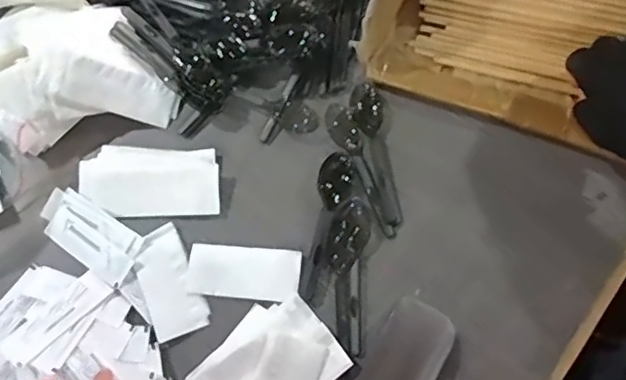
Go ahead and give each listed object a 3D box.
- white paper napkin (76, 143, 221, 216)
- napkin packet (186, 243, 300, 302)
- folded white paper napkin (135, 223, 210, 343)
[{"bbox_3d":[-0.149,-0.010,0.531,0.127,0.010,0.067,-1,74,2],"label":"white paper napkin"},{"bbox_3d":[-0.060,0.073,0.513,0.096,0.005,0.044,5,74,3],"label":"napkin packet"},{"bbox_3d":[-0.126,0.080,0.510,0.045,0.005,0.094,-24,74,-5],"label":"folded white paper napkin"}]

